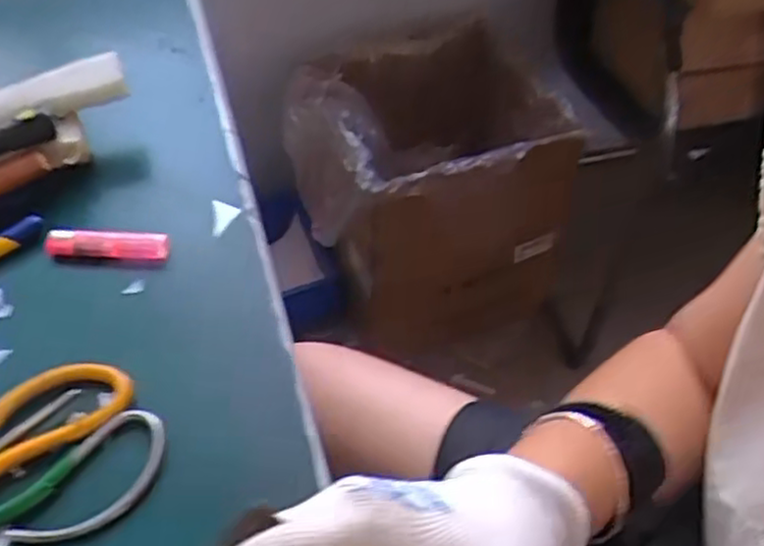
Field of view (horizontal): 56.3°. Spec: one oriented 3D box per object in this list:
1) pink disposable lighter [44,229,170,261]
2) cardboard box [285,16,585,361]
[{"bbox_3d":[-0.186,-0.019,0.487,0.082,0.016,0.018,0,49,2],"label":"pink disposable lighter"},{"bbox_3d":[0.087,-0.141,1.272,0.461,0.435,0.379,-14,51,-12],"label":"cardboard box"}]

